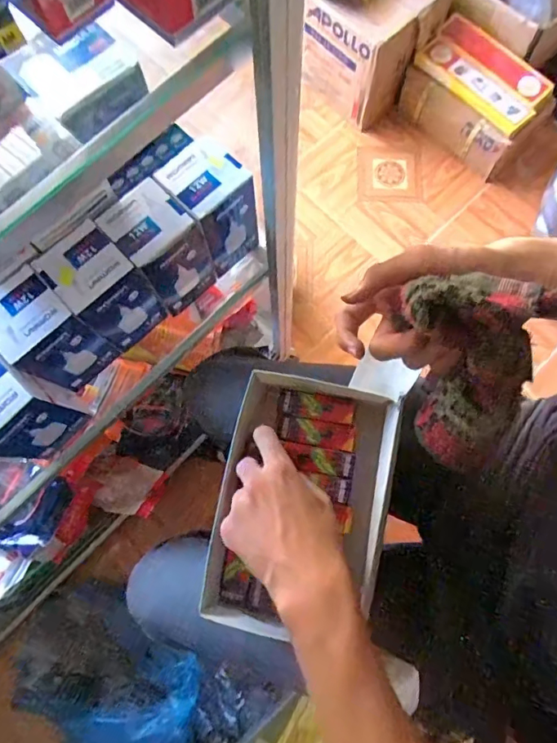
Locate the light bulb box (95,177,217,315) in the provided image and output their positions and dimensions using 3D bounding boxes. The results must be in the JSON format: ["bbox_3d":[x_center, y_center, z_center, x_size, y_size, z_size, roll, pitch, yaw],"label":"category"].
[{"bbox_3d":[-0.148,-0.155,0.607,0.086,0.142,0.089,-43,79,-9],"label":"light bulb box"}]

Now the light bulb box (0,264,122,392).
[{"bbox_3d":[-0.279,-0.045,0.579,0.091,0.141,0.083,44,80,10],"label":"light bulb box"}]

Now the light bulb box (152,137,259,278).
[{"bbox_3d":[-0.085,-0.207,0.618,0.085,0.152,0.080,-44,79,-9],"label":"light bulb box"}]

